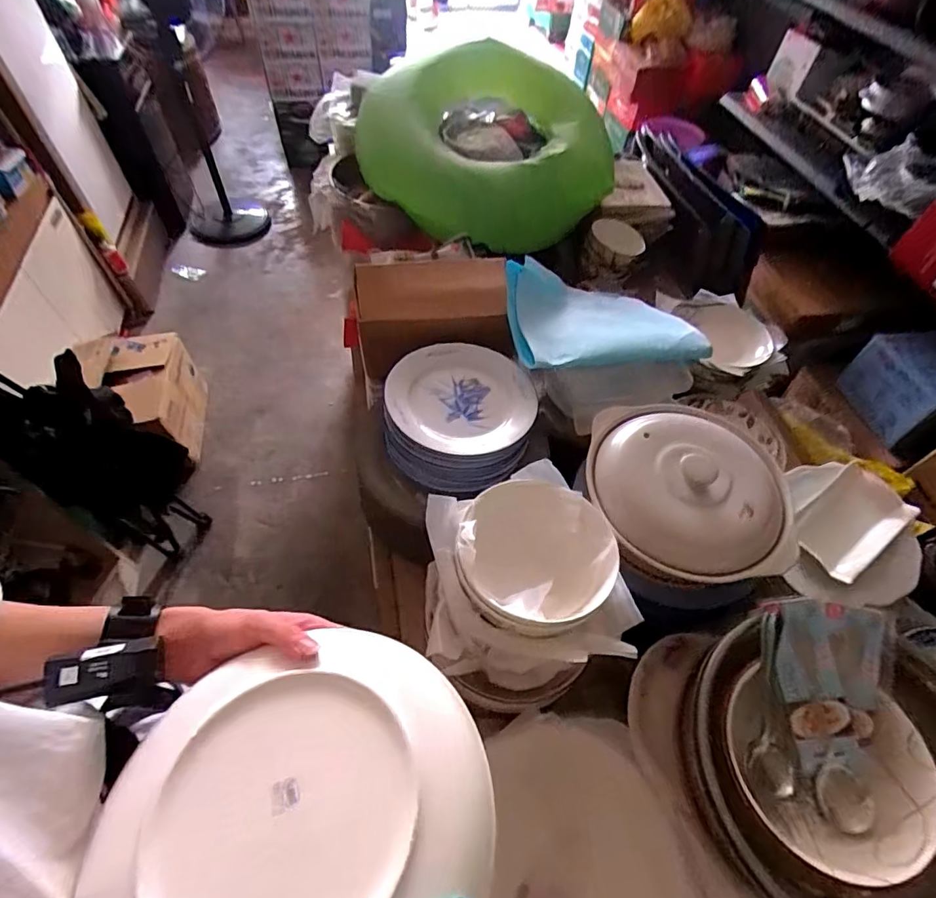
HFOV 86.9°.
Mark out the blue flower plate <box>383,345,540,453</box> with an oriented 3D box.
[{"bbox_3d":[-0.009,-0.073,0.650,0.186,0.025,0.191,2,55,-3],"label":"blue flower plate"}]

